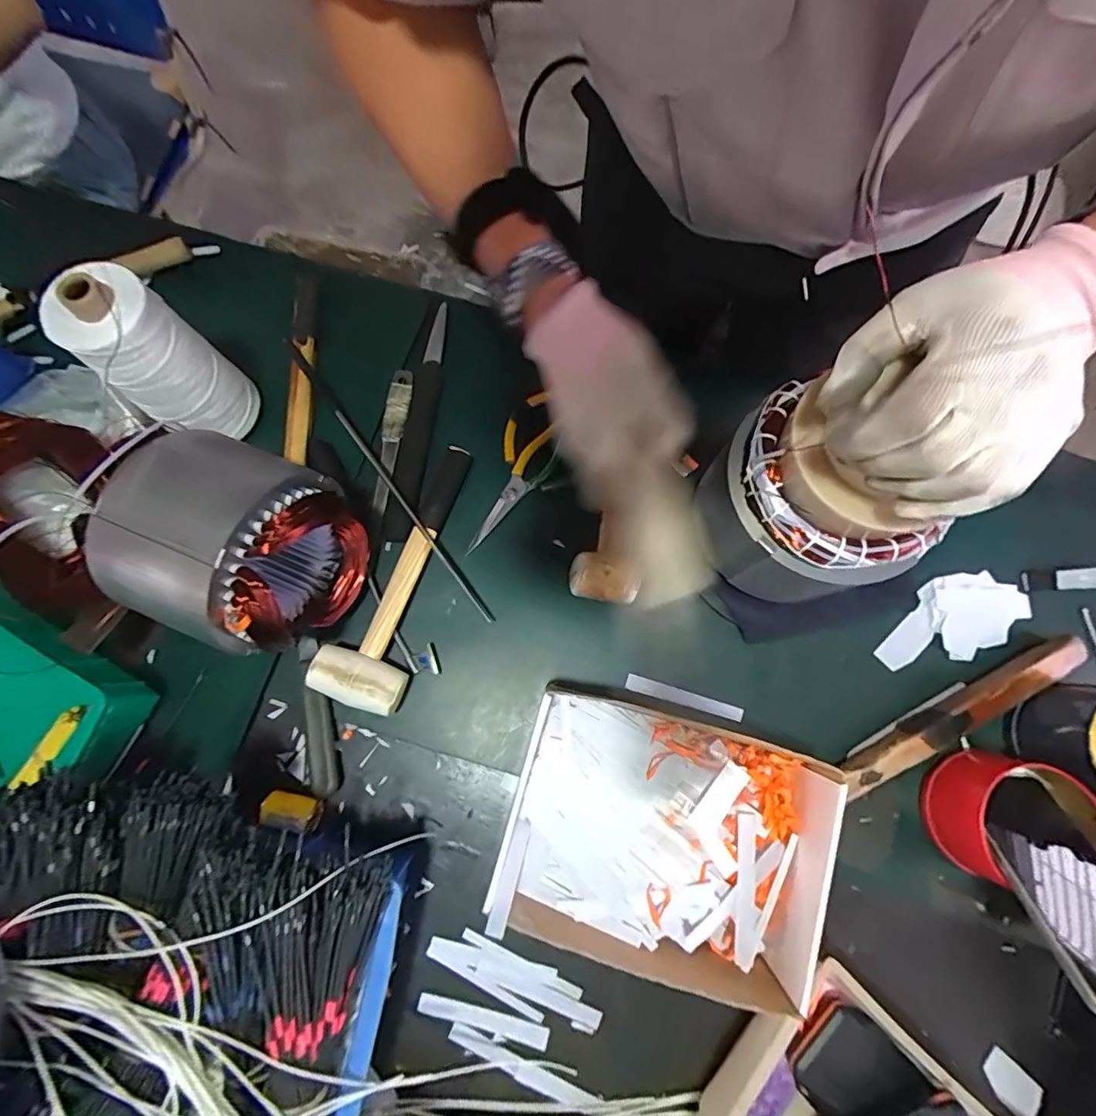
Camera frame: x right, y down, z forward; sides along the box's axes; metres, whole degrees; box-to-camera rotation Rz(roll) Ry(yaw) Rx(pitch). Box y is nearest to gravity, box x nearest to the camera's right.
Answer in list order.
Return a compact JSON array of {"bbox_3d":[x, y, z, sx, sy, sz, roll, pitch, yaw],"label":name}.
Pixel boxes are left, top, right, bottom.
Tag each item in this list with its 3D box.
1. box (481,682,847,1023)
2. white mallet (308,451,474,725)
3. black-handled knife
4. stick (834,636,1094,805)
[{"bbox_3d":[0.088,0.221,0.420,0.247,0.074,0.198,17,77,4],"label":"box"},{"bbox_3d":[-0.132,0.009,0.481,0.078,0.041,0.261,18,77,4],"label":"white mallet"},{"bbox_3d":[-0.134,-0.142,0.533,0.032,0.015,0.259,9,77,2],"label":"black-handled knife"},{"bbox_3d":[0.372,0.140,0.458,0.249,0.024,0.034,-27,78,-6],"label":"stick"}]

